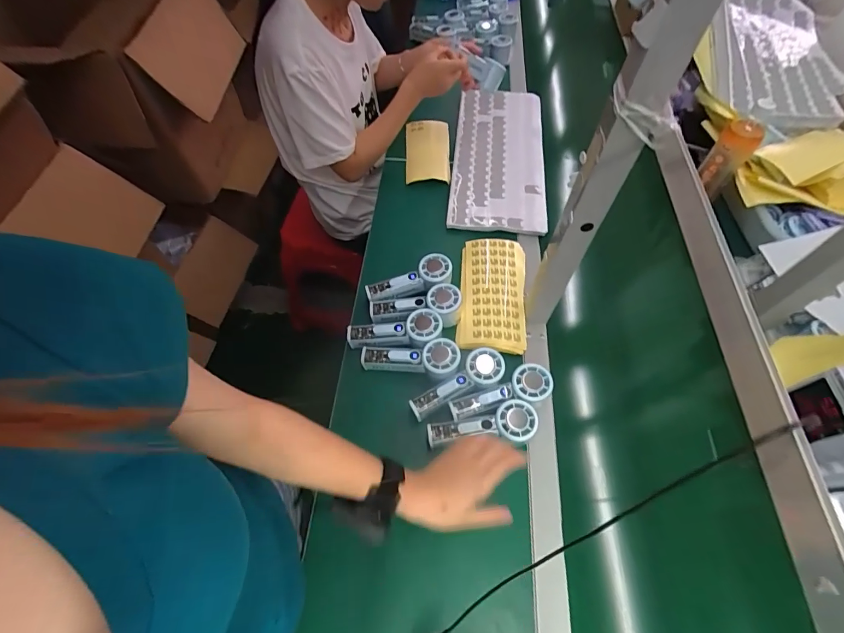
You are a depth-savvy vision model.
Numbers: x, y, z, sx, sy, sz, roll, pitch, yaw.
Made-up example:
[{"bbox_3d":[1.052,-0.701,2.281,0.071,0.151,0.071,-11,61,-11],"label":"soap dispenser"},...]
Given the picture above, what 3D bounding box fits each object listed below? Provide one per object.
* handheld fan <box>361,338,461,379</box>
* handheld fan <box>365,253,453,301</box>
[{"bbox_3d":[-0.018,0.068,0.627,0.152,0.031,0.056,-3,58,15],"label":"handheld fan"},{"bbox_3d":[-0.021,-0.060,0.701,0.152,0.032,0.059,-21,61,3],"label":"handheld fan"}]

